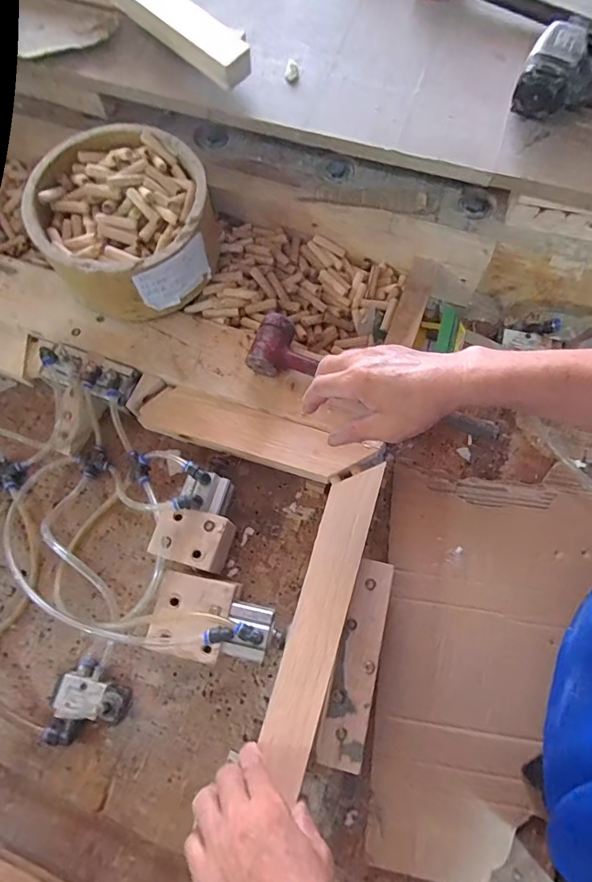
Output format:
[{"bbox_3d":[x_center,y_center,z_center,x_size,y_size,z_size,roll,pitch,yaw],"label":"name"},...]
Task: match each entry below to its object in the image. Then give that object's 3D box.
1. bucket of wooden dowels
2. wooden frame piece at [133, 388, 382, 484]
[{"bbox_3d":[-0.215,-0.272,0.592,0.206,0.125,0.203,2,71,2],"label":"bucket of wooden dowels"},{"bbox_3d":[-0.059,-0.011,0.570,0.282,0.028,0.063,17,72,7],"label":"wooden frame piece"}]

